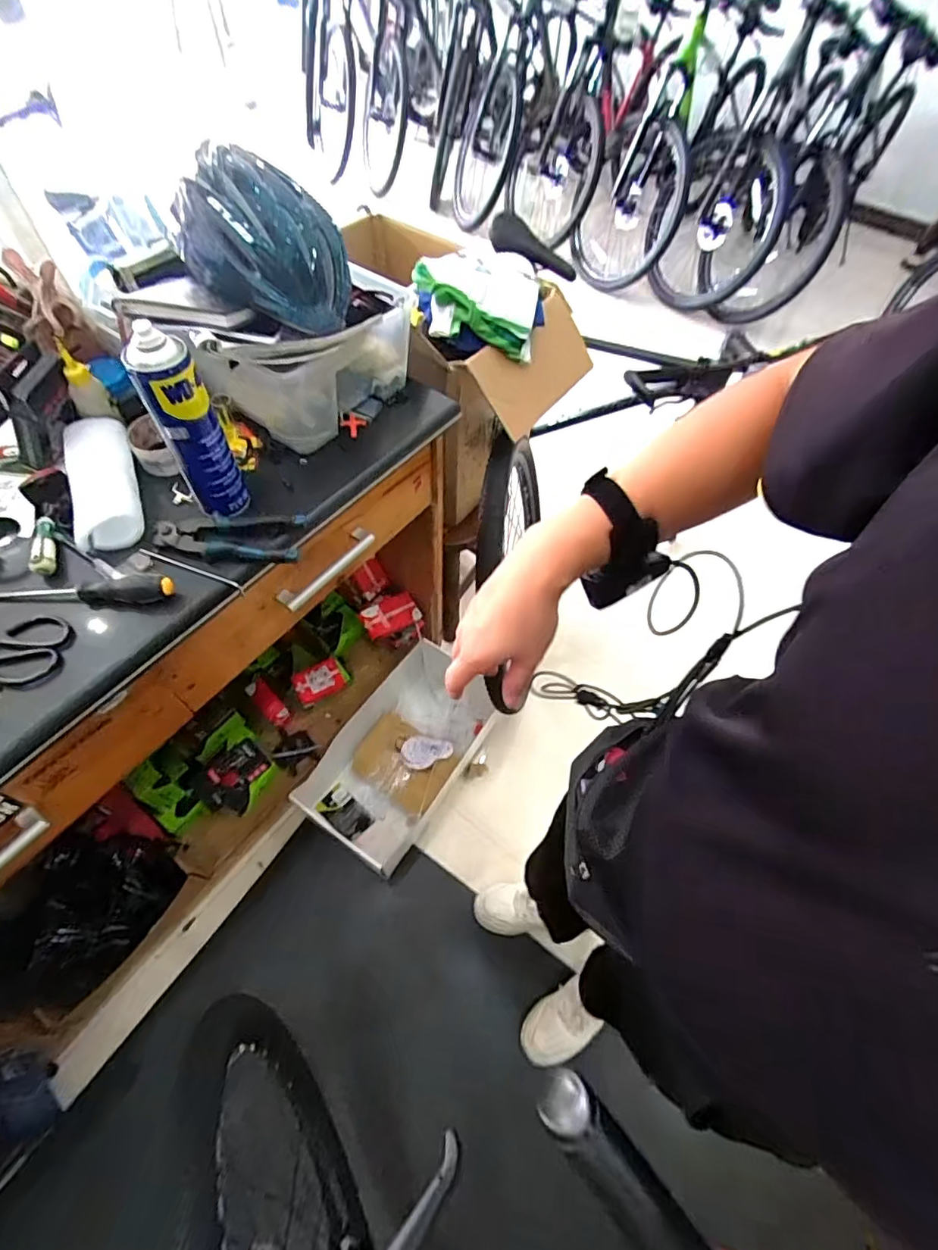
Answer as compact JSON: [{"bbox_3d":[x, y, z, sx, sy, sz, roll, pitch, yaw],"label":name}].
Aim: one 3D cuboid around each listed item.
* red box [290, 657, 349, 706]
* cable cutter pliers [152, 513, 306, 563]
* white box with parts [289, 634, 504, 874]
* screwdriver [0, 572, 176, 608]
[{"bbox_3d":[-0.369,0.140,1.350,0.136,0.068,0.080,-30,64,-19],"label":"red box"},{"bbox_3d":[-0.310,-0.114,0.691,0.189,0.015,0.070,1,58,-2],"label":"cable cutter pliers"},{"bbox_3d":[-0.161,0.313,1.375,0.301,0.155,0.526,32,63,16],"label":"white box with parts"},{"bbox_3d":[-0.467,-0.042,0.640,0.224,0.028,0.038,-6,59,-6],"label":"screwdriver"}]

